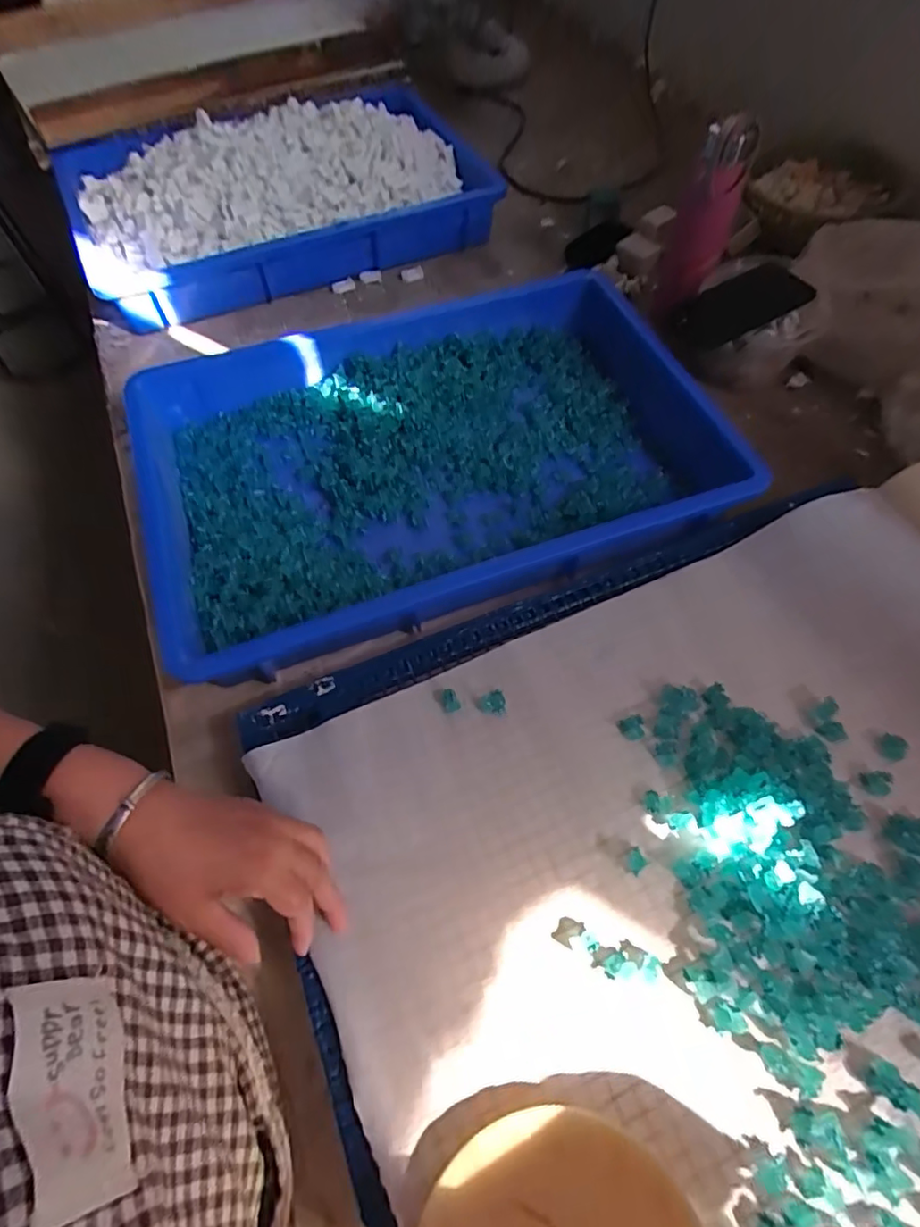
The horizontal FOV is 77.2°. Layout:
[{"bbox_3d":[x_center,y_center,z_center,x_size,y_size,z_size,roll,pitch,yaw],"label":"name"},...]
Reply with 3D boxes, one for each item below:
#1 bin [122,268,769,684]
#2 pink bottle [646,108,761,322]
[{"bbox_3d":[-0.044,-0.167,0.600,0.574,0.084,0.381,-19,64,-9],"label":"bin"},{"bbox_3d":[0.277,-0.442,0.668,0.067,0.198,0.082,16,64,9],"label":"pink bottle"}]

